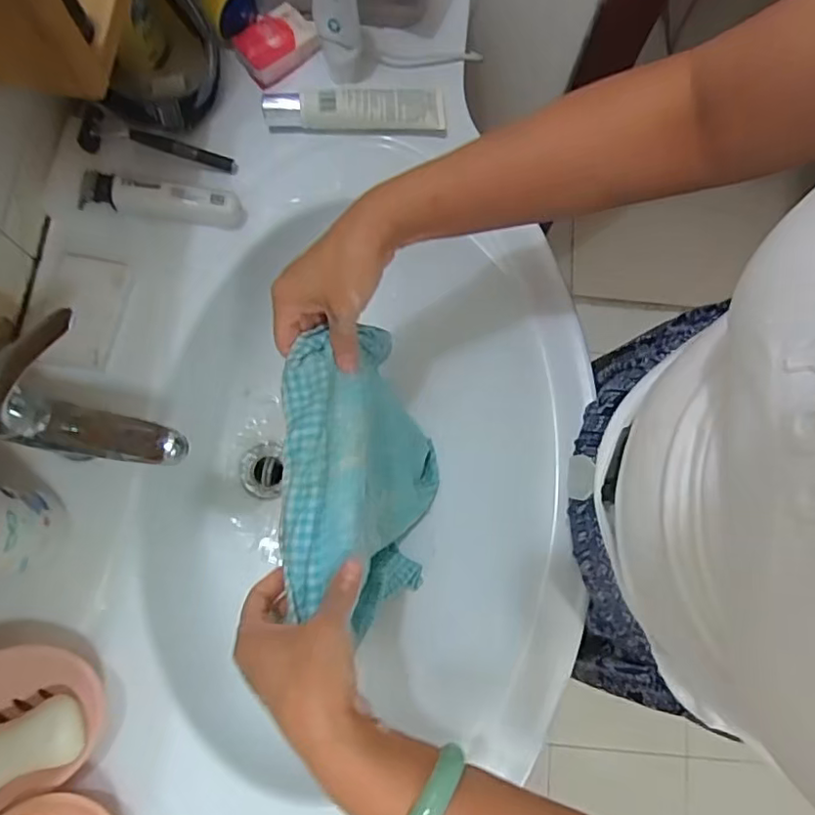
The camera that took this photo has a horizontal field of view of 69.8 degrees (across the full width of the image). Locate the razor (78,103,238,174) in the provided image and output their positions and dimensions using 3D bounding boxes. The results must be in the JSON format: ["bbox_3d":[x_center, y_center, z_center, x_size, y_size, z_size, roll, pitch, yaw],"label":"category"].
[{"bbox_3d":[-0.240,-0.254,0.569,0.141,0.020,0.034,8,76,-19],"label":"razor"}]

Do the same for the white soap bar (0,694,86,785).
[{"bbox_3d":[-0.285,0.248,0.427,0.086,0.016,0.045,-15,74,-18],"label":"white soap bar"}]

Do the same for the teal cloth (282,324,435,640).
[{"bbox_3d":[-0.034,0.068,0.519,0.047,0.237,0.194,-4,73,16],"label":"teal cloth"}]

